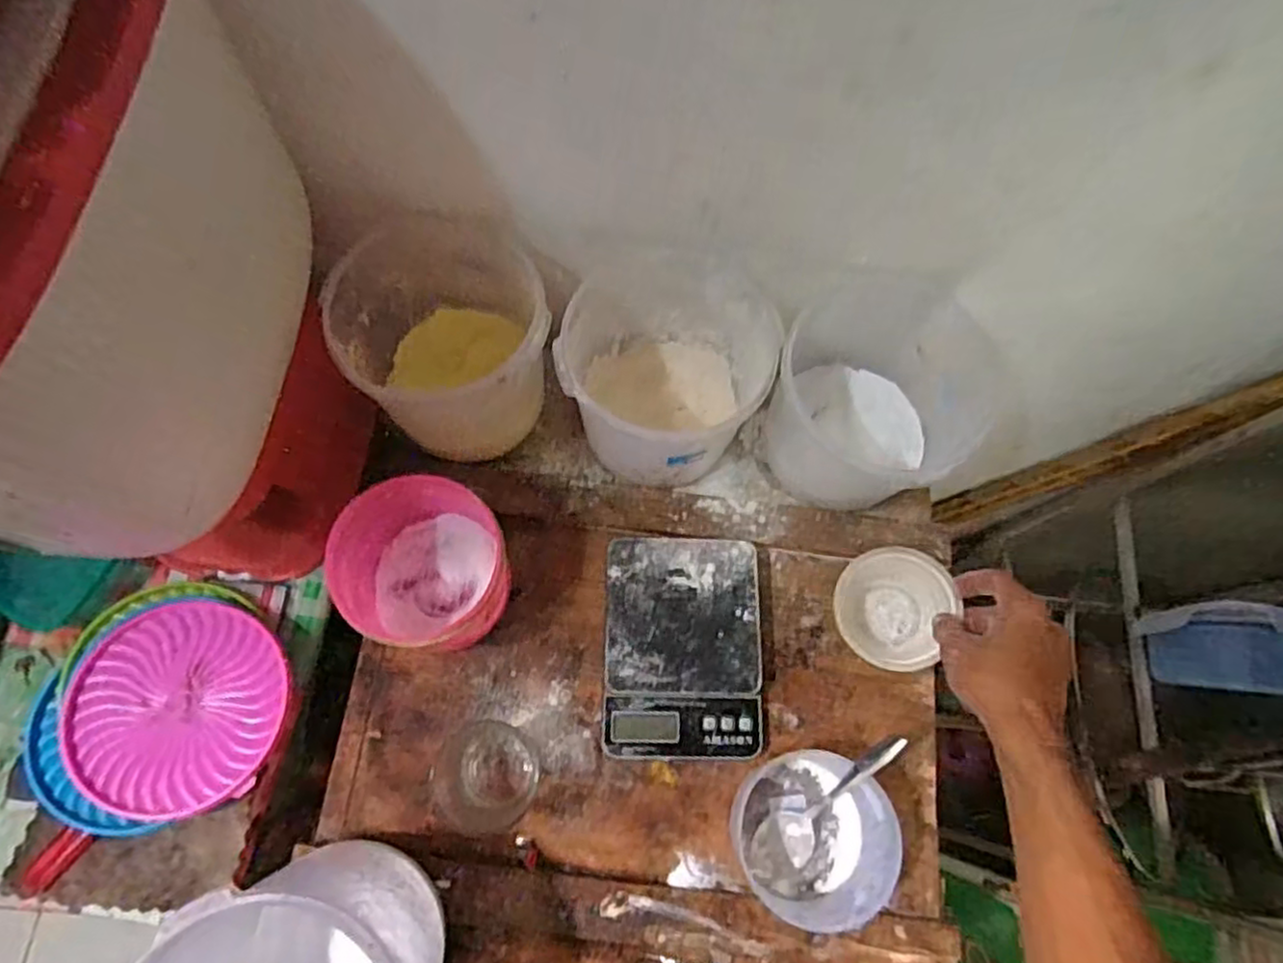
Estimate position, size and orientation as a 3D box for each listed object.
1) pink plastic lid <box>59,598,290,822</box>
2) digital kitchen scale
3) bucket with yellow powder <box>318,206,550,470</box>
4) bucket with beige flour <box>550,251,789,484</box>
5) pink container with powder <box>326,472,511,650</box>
[{"bbox_3d":[-0.358,0.173,0.551,0.151,0.033,0.152,1,71,-2],"label":"pink plastic lid"},{"bbox_3d":[0.034,0.137,0.586,0.124,0.032,0.173,1,71,-2],"label":"digital kitchen scale"},{"bbox_3d":[-0.154,-0.102,0.588,0.148,0.148,0.170,-24,74,-10],"label":"bucket with yellow powder"},{"bbox_3d":[0.016,-0.088,0.594,0.146,0.137,0.143,1,71,-2],"label":"bucket with beige flour"},{"bbox_3d":[-0.165,0.067,0.562,0.117,0.102,0.113,1,71,-2],"label":"pink container with powder"}]

